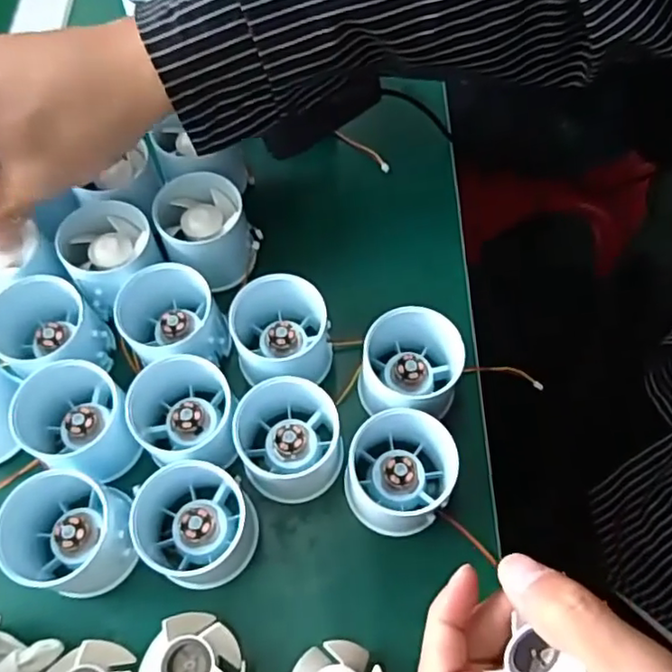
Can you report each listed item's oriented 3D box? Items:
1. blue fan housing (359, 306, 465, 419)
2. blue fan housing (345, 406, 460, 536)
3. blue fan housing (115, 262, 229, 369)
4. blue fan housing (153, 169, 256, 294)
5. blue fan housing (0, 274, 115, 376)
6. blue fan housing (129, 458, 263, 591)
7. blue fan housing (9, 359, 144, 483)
[{"bbox_3d":[0.041,0.017,0.338,0.054,0.046,0.049,5,65,4],"label":"blue fan housing"},{"bbox_3d":[0.032,0.068,0.319,0.058,0.041,0.059,-29,67,-11],"label":"blue fan housing"},{"bbox_3d":[-0.092,-0.007,0.349,0.052,0.047,0.052,-1,65,1],"label":"blue fan housing"},{"bbox_3d":[-0.079,-0.063,0.375,0.049,0.048,0.051,-15,65,-5],"label":"blue fan housing"},{"bbox_3d":[-0.160,-0.002,0.345,0.051,0.044,0.051,-1,65,1],"label":"blue fan housing"},{"bbox_3d":[-0.073,0.092,0.314,0.063,0.038,0.057,23,67,12],"label":"blue fan housing"},{"bbox_3d":[-0.134,0.045,0.326,0.055,0.051,0.053,-1,65,1],"label":"blue fan housing"}]

